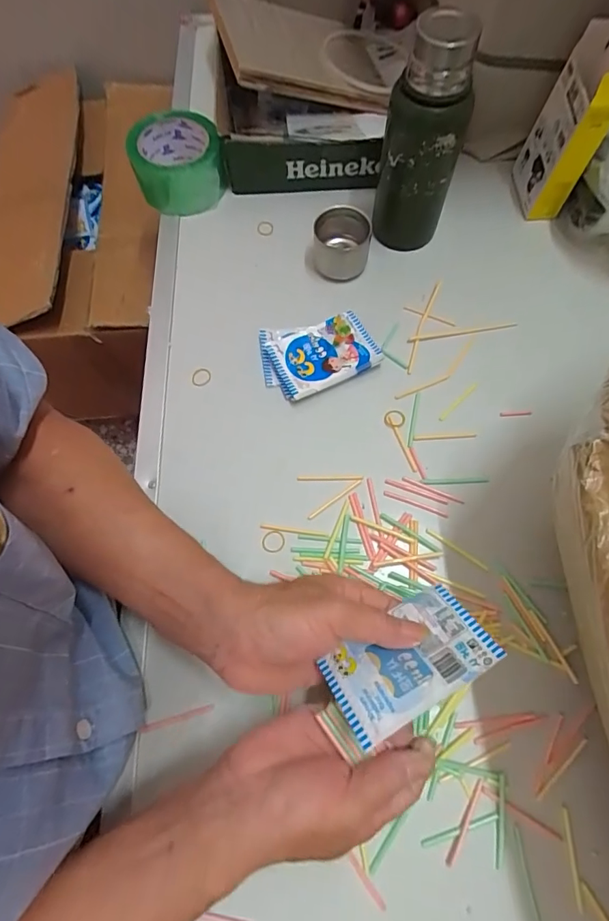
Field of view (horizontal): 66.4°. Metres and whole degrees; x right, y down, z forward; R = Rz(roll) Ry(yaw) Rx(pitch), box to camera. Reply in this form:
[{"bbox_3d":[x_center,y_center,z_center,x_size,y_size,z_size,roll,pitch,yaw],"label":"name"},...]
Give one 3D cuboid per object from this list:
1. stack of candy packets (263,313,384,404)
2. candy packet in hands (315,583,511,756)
[{"bbox_3d":[0.016,-0.108,0.479,0.114,0.020,0.080,-14,69,-4],"label":"stack of candy packets"},{"bbox_3d":[0.066,0.128,0.299,0.100,0.007,0.062,-27,42,-11],"label":"candy packet in hands"}]

